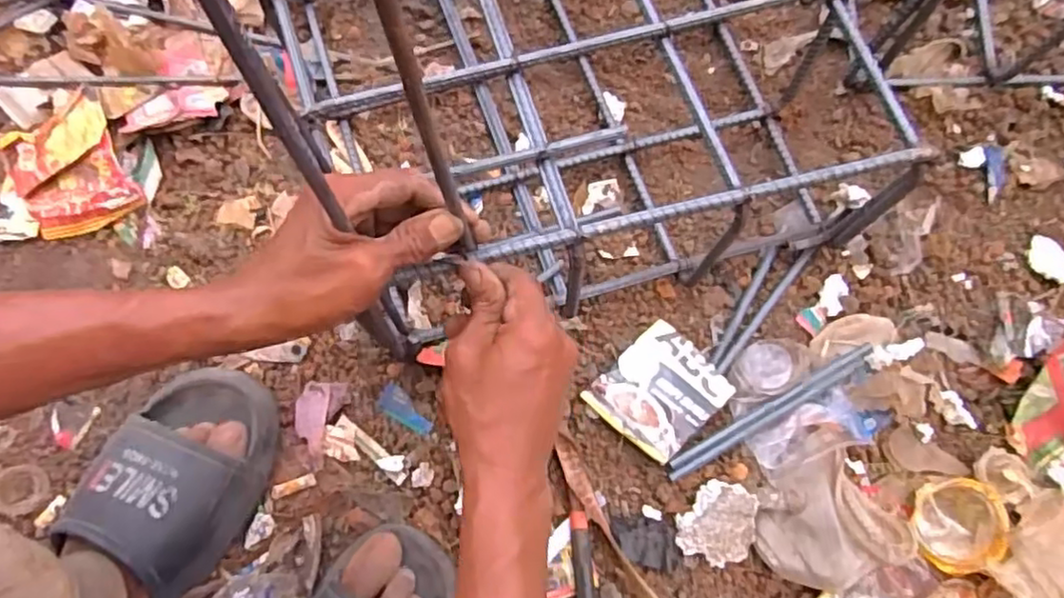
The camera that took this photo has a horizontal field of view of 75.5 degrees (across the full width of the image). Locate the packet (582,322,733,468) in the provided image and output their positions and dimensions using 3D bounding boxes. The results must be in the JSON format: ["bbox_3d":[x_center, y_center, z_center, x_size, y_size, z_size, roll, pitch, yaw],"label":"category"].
[{"bbox_3d":[0.102,0.076,0.553,0.091,0.020,0.082,-42,78,-12],"label":"packet"}]

